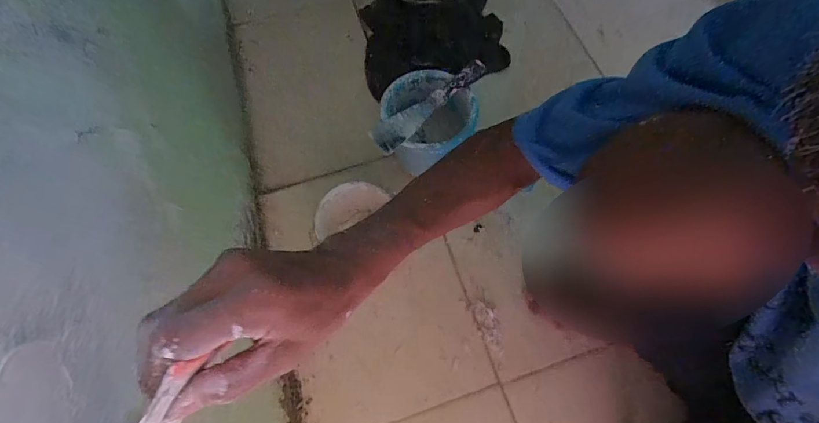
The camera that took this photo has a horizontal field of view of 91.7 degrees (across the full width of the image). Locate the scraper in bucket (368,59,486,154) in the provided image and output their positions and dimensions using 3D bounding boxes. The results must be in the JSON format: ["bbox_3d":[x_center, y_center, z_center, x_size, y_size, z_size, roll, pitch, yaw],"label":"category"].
[{"bbox_3d":[0.027,-0.163,0.582,0.197,0.017,0.045,-42,73,-15],"label":"scraper in bucket"}]

